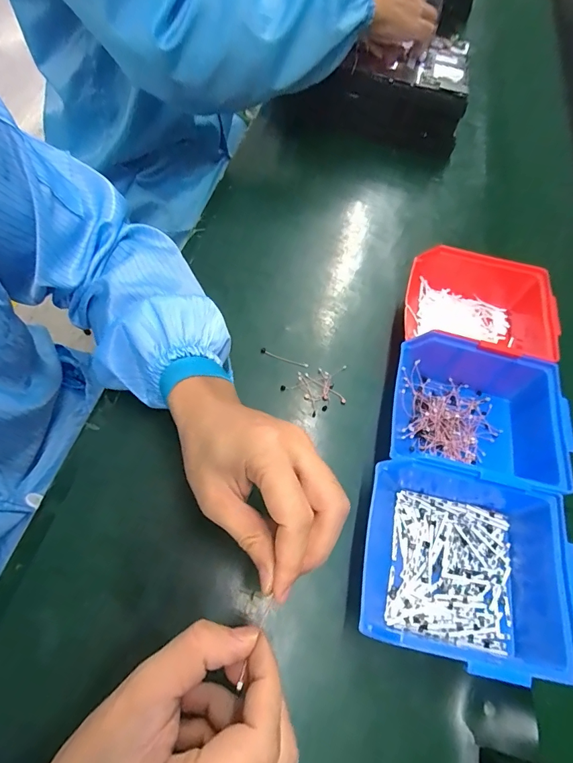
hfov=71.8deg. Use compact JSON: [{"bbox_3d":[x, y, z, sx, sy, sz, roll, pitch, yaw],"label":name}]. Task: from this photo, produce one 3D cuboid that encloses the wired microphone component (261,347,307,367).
[{"bbox_3d":[-0.002,-0.023,0.399,0.049,0.005,0.007,22,62,2],"label":"wired microphone component"}]

